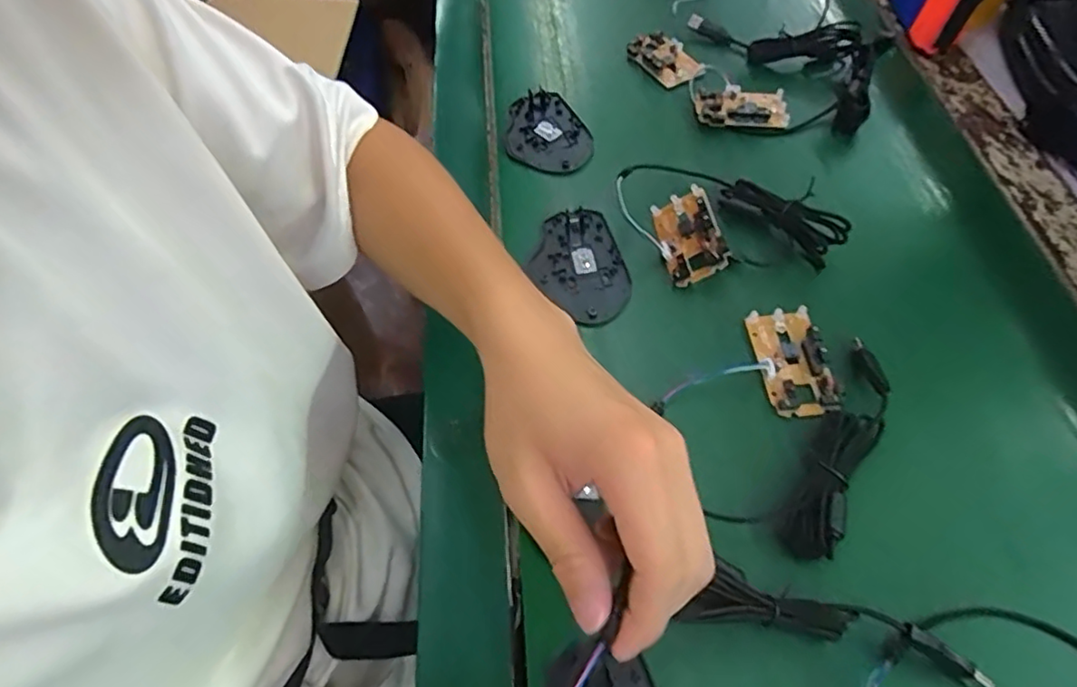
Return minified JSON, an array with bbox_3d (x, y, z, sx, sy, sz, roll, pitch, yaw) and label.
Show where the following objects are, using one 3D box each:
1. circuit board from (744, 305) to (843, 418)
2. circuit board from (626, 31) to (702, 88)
[{"bbox_3d":[0.169,0.010,0.415,0.044,0.012,0.079,-7,59,2],"label":"circuit board"},{"bbox_3d":[0.122,-0.281,0.607,0.045,0.012,0.074,-29,61,-11],"label":"circuit board"}]

